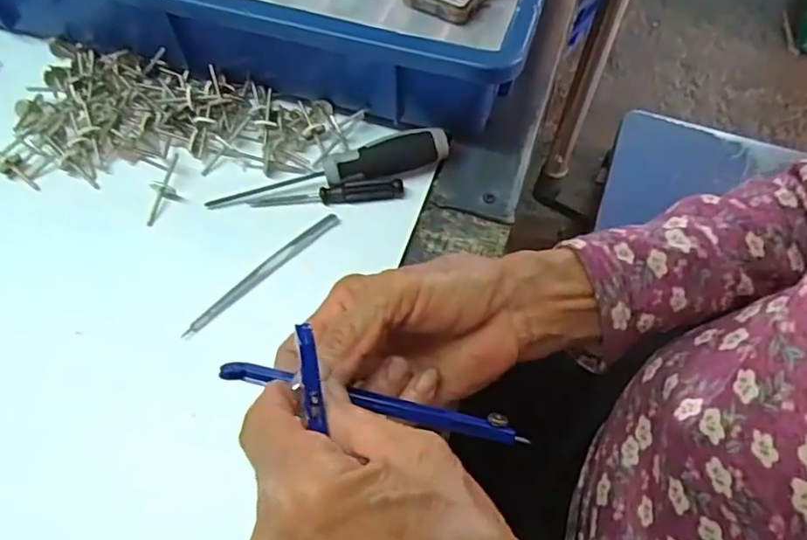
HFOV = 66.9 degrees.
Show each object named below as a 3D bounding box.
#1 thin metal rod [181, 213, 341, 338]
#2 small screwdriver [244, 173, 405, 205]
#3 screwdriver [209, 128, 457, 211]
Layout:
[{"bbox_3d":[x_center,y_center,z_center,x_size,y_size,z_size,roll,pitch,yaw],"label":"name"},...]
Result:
[{"bbox_3d":[-0.079,0.001,0.344,0.106,0.009,0.008,-39,66,-22],"label":"thin metal rod"},{"bbox_3d":[-0.047,-0.048,0.369,0.093,0.009,0.013,-4,58,-3],"label":"small screwdriver"},{"bbox_3d":[-0.044,-0.064,0.370,0.145,0.022,0.022,-9,59,-6],"label":"screwdriver"}]

